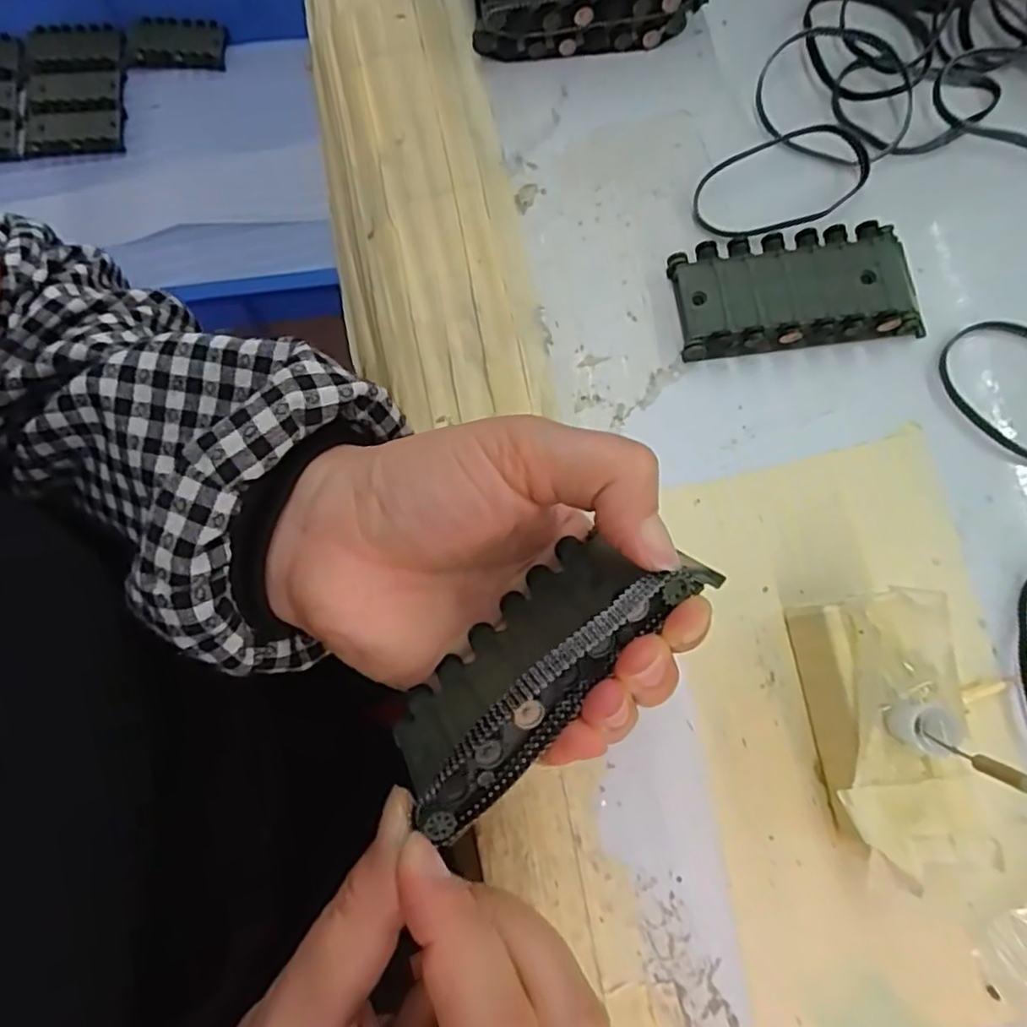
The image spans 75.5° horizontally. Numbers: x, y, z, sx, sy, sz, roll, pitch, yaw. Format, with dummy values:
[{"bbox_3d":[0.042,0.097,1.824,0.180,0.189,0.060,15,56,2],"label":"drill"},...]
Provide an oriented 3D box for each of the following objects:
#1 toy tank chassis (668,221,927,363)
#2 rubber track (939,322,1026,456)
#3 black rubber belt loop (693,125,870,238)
[{"bbox_3d":[0.110,-0.087,0.261,0.090,0.016,0.043,-5,78,0],"label":"toy tank chassis"},{"bbox_3d":[0.201,-0.049,0.258,0.068,0.004,0.047,40,81,9],"label":"rubber track"},{"bbox_3d":[0.113,-0.135,0.271,0.076,0.009,0.038,-17,78,-2],"label":"black rubber belt loop"}]

